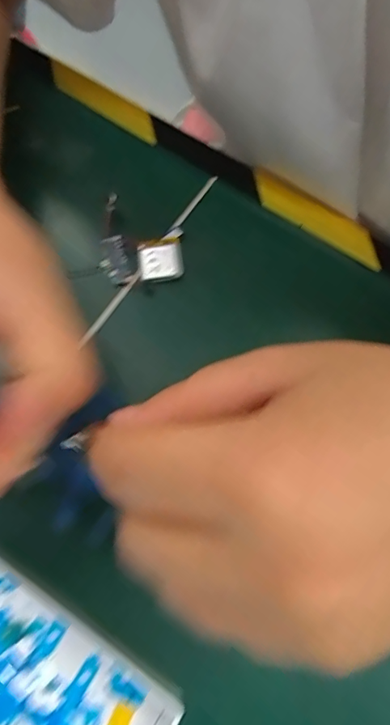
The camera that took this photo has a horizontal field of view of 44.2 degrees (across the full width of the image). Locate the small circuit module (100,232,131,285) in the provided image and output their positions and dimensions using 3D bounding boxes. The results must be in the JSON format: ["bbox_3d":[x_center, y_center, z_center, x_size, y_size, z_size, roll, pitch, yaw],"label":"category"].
[{"bbox_3d":[-0.043,-0.056,0.260,0.015,0.004,0.027,-12,73,-6],"label":"small circuit module"}]

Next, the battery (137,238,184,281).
[{"bbox_3d":[-0.019,-0.056,0.258,0.023,0.005,0.024,-8,73,-5],"label":"battery"}]

